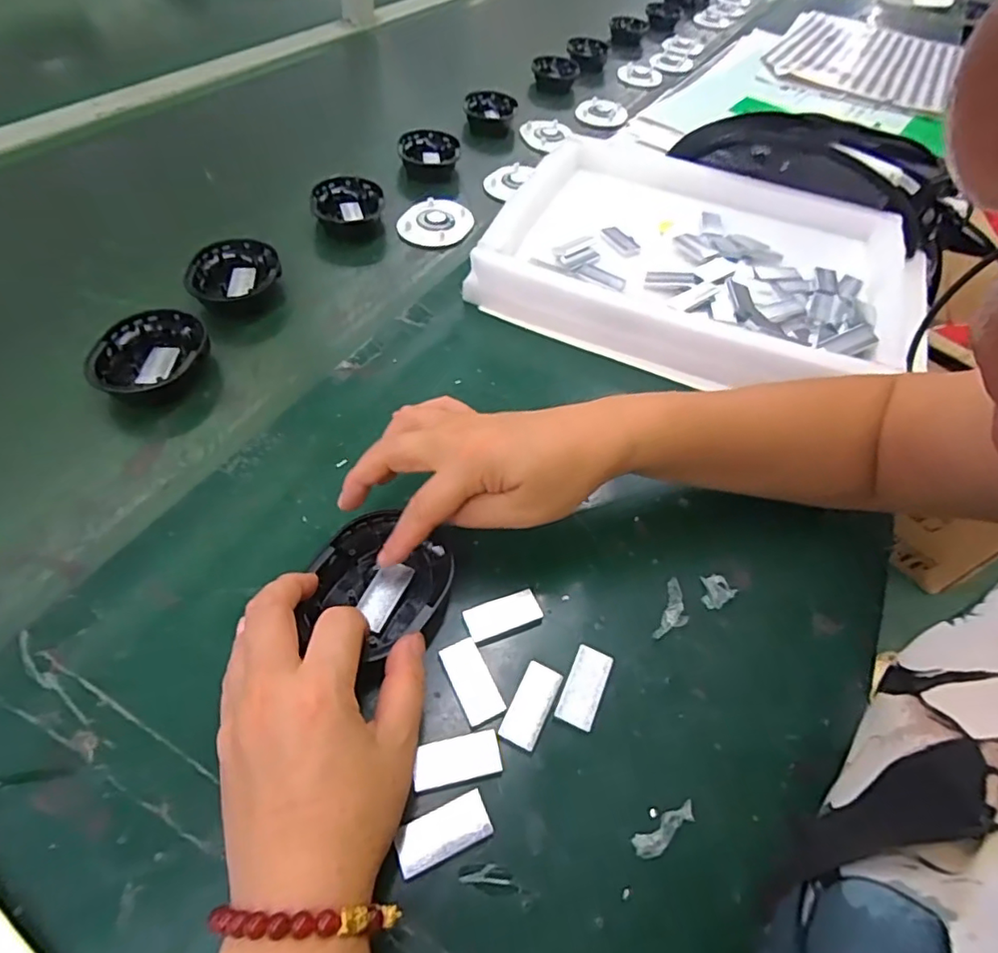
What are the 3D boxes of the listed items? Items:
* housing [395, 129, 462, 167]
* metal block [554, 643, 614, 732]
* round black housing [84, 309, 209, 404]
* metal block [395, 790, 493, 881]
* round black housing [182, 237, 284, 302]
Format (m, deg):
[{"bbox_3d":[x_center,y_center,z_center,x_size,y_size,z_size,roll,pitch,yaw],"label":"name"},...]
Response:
[{"bbox_3d":[-0.082,-0.376,0.663,0.070,0.022,0.087,0,53,-6],"label":"housing"},{"bbox_3d":[0.046,0.111,0.303,0.020,0.004,0.042,23,54,11],"label":"metal block"},{"bbox_3d":[-0.260,-0.090,0.431,0.072,0.026,0.084,-5,53,-9],"label":"round black housing"},{"bbox_3d":[-0.025,0.160,0.257,0.042,0.004,0.020,-18,56,-18],"label":"metal block"},{"bbox_3d":[-0.231,-0.176,0.502,0.072,0.025,0.080,-10,54,-13],"label":"round black housing"}]

